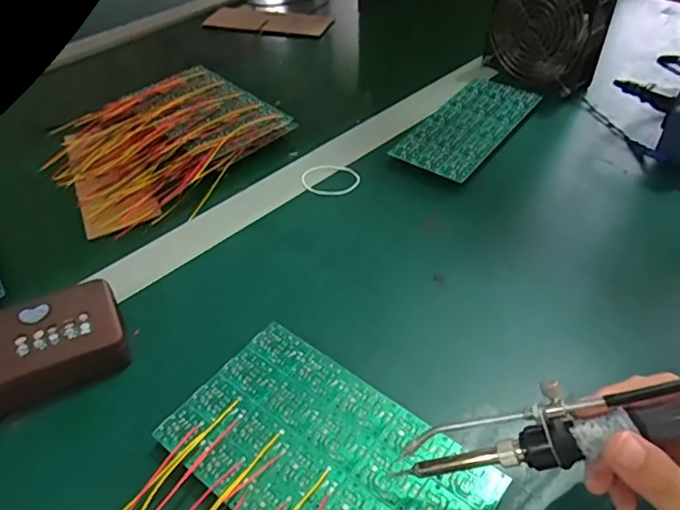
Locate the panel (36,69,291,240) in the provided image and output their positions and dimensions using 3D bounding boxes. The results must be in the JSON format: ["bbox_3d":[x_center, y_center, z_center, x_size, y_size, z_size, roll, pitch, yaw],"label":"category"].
[{"bbox_3d":[-0.174,-0.116,0.535,0.203,0.028,0.177,-31,52,-26],"label":"panel"}]

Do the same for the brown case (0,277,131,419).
[{"bbox_3d":[-0.215,0.067,0.345,0.150,0.035,0.058,-22,48,-19],"label":"brown case"}]

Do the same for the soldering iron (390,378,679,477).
[{"bbox_3d":[0.122,0.069,0.237,0.197,0.028,0.027,-16,42,18],"label":"soldering iron"}]

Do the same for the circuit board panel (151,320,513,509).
[{"bbox_3d":[-0.008,0.112,0.303,0.173,0.004,0.101,29,53,27],"label":"circuit board panel"}]

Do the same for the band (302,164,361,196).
[{"bbox_3d":[-0.008,-0.068,0.497,0.053,0.008,0.039,-3,45,-1],"label":"band"}]

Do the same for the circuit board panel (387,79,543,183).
[{"bbox_3d":[0.124,-0.127,0.531,0.075,0.004,0.165,28,55,27],"label":"circuit board panel"}]

